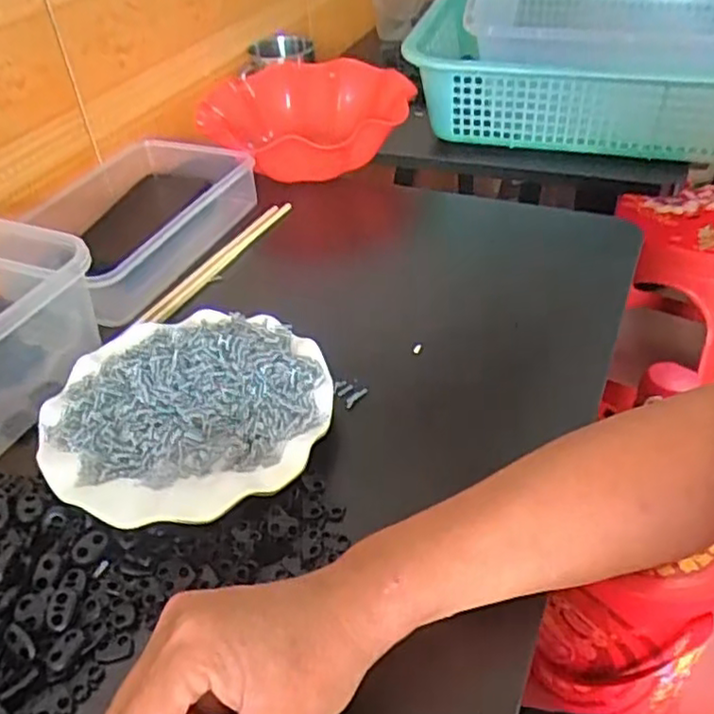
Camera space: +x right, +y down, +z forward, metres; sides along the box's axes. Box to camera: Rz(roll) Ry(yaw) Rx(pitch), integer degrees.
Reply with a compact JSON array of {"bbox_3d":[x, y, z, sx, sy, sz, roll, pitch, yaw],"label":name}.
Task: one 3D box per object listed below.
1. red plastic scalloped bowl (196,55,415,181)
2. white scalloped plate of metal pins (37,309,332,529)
[{"bbox_3d":[-0.054,-0.258,0.766,0.220,0.072,0.219,-3,40,2],"label":"red plastic scalloped bowl"},{"bbox_3d":[-0.109,0.035,0.453,0.178,0.024,0.175,-3,40,2],"label":"white scalloped plate of metal pins"}]

